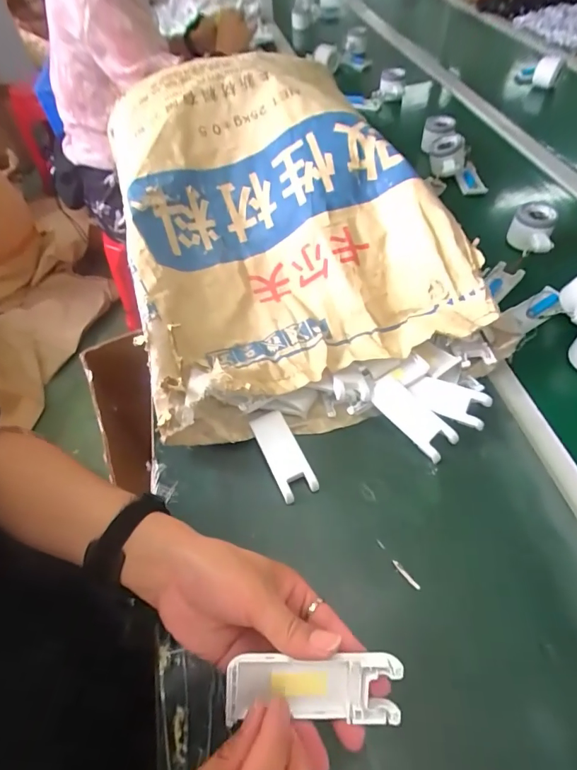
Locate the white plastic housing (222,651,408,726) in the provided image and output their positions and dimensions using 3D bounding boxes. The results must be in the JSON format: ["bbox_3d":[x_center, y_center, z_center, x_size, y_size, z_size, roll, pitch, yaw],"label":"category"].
[{"bbox_3d":[0.015,0.183,0.252,0.102,0.015,0.039,3,96,1],"label":"white plastic housing"}]

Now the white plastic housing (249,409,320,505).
[{"bbox_3d":[-0.007,0.075,0.457,0.040,0.015,0.102,-23,56,-13],"label":"white plastic housing"}]

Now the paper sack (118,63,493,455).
[{"bbox_3d":[-0.029,-0.237,0.577,0.362,0.168,0.556,-14,55,-7],"label":"paper sack"}]

